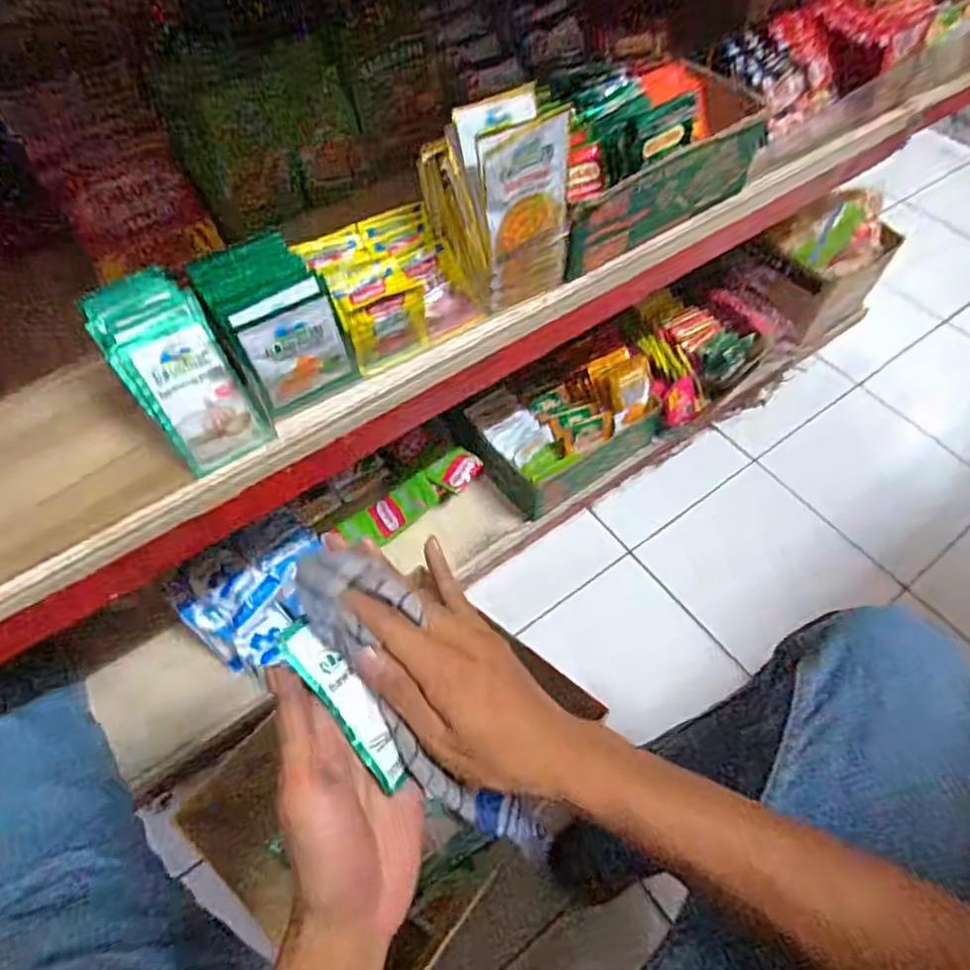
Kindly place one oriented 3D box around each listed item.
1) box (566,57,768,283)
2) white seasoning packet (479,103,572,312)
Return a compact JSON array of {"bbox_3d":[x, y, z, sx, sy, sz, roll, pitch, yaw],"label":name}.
[{"bbox_3d":[0.144,-0.323,0.625,0.252,0.102,0.128,-33,63,-20],"label":"box"},{"bbox_3d":[0.036,-0.222,0.529,0.083,0.150,0.019,-29,62,-18],"label":"white seasoning packet"}]

